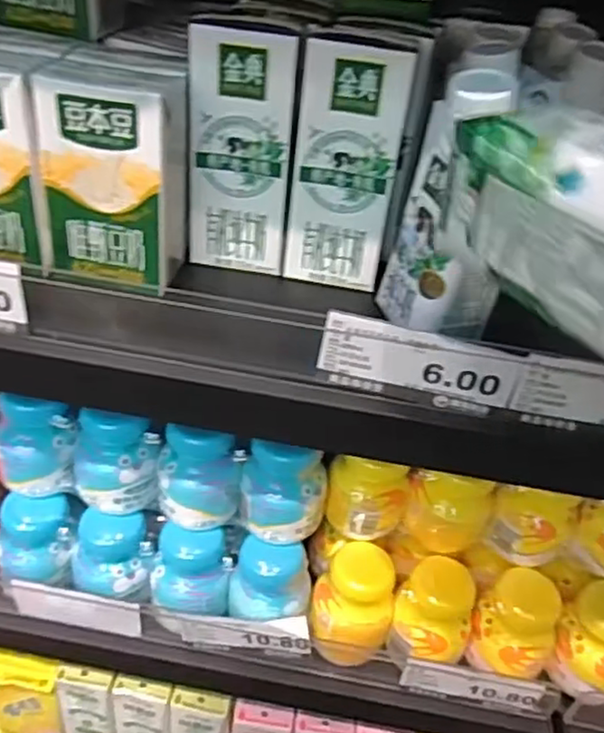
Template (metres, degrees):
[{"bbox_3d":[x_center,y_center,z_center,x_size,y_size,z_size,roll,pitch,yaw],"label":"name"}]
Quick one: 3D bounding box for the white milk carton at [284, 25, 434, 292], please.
[{"bbox_3d":[0.030,-0.116,0.377,0.060,0.131,0.049,12,37,7],"label":"white milk carton"}]

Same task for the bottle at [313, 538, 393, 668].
[{"bbox_3d":[0.038,0.161,0.461,0.058,0.076,0.052,14,37,9],"label":"bottle"}]

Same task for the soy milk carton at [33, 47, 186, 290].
[{"bbox_3d":[-0.098,-0.098,0.352,0.070,0.103,0.039,8,36,1],"label":"soy milk carton"}]

